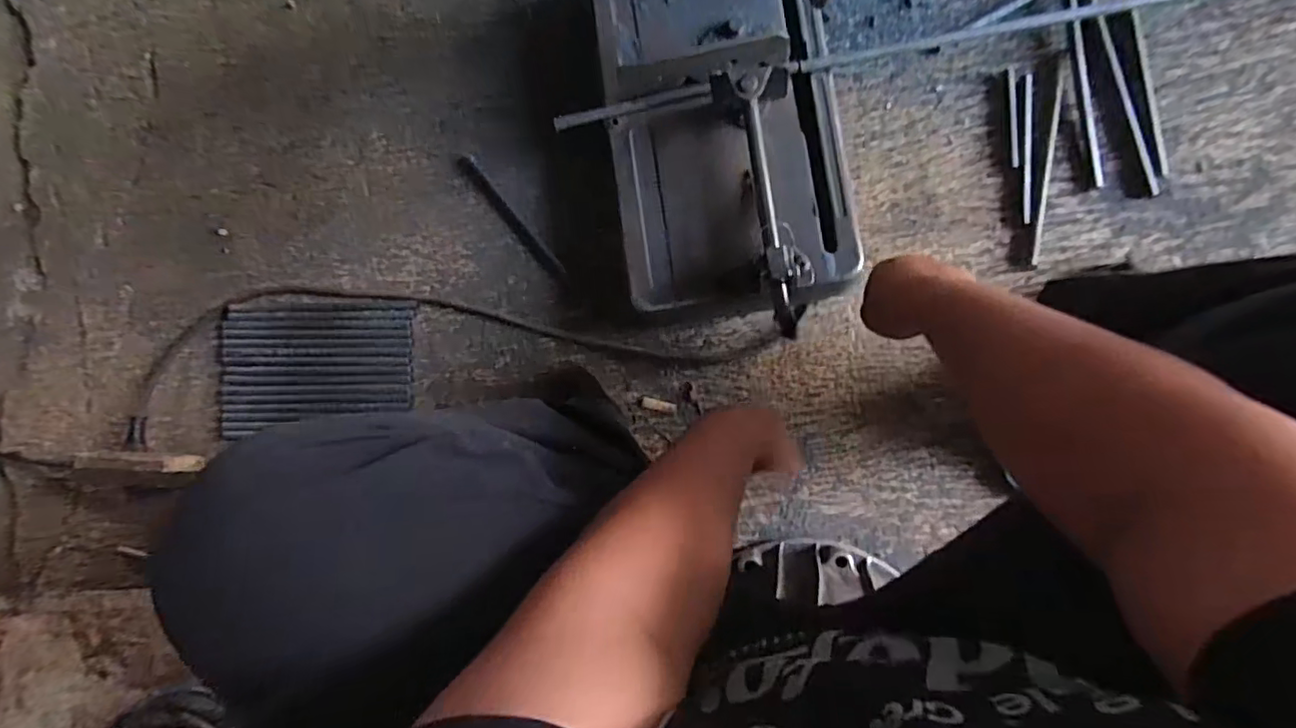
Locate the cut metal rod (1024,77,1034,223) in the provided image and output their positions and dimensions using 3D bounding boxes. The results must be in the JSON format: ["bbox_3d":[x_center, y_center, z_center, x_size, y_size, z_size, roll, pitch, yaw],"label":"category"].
[{"bbox_3d":[0.420,-0.238,0.648,0.009,0.004,0.162,1,87,10],"label":"cut metal rod"}]

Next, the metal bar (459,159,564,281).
[{"bbox_3d":[-0.175,-0.188,0.755,0.019,0.009,0.205,-40,82,5],"label":"metal bar"}]

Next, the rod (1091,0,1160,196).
[{"bbox_3d":[0.509,-0.304,0.631,0.012,0.008,0.251,-16,85,8],"label":"rod"}]

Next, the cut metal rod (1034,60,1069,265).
[{"bbox_3d":[0.438,-0.221,0.643,0.011,0.004,0.225,8,89,10],"label":"cut metal rod"}]

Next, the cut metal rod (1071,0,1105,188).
[{"bbox_3d":[0.473,-0.313,0.637,0.010,0.007,0.242,-6,86,9],"label":"cut metal rod"}]

